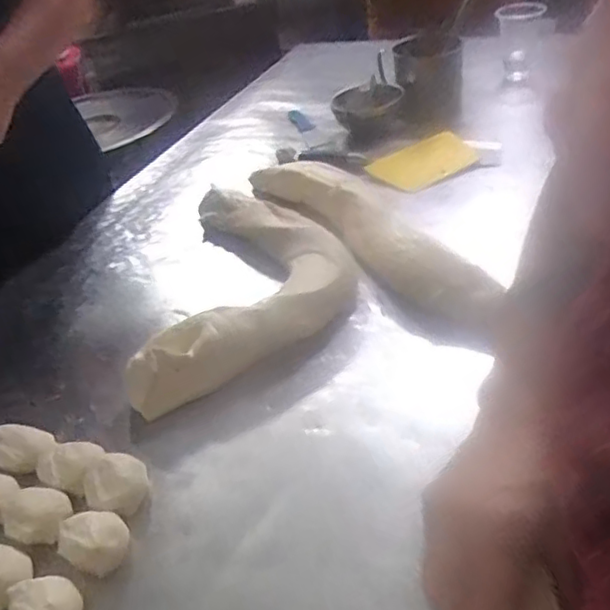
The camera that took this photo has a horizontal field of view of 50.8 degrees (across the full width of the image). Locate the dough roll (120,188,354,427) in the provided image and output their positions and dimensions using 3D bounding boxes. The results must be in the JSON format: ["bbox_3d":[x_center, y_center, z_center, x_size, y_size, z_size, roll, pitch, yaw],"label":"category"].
[{"bbox_3d":[-0.052,-0.035,0.773,0.224,0.062,0.417,-3,38,10],"label":"dough roll"}]

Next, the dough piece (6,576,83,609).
[{"bbox_3d":[-0.190,0.226,0.475,0.047,0.035,0.044,-7,37,5],"label":"dough piece"}]

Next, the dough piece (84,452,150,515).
[{"bbox_3d":[-0.162,0.156,0.551,0.050,0.034,0.048,-14,37,-4],"label":"dough piece"}]

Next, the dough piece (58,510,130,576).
[{"bbox_3d":[-0.168,0.189,0.514,0.050,0.033,0.044,-23,39,-16],"label":"dough piece"}]

